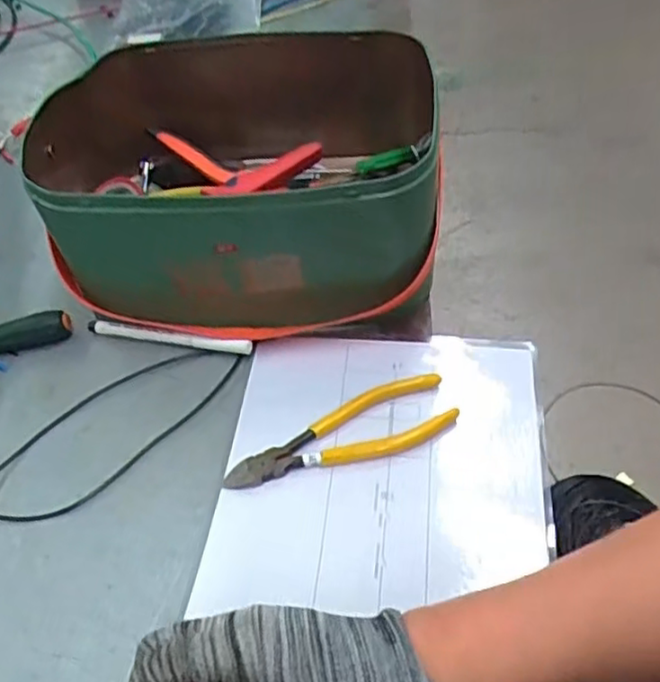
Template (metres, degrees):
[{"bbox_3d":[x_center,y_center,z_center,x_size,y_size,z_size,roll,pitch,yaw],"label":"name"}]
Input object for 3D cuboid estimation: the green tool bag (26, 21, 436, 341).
[{"bbox_3d":[-0.078,-0.140,0.554,0.324,0.135,0.257,-5,51,1],"label":"green tool bag"}]

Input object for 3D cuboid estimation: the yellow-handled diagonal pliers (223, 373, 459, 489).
[{"bbox_3d":[0.006,0.063,0.464,0.160,0.012,0.051,-13,51,-5],"label":"yellow-handled diagonal pliers"}]

